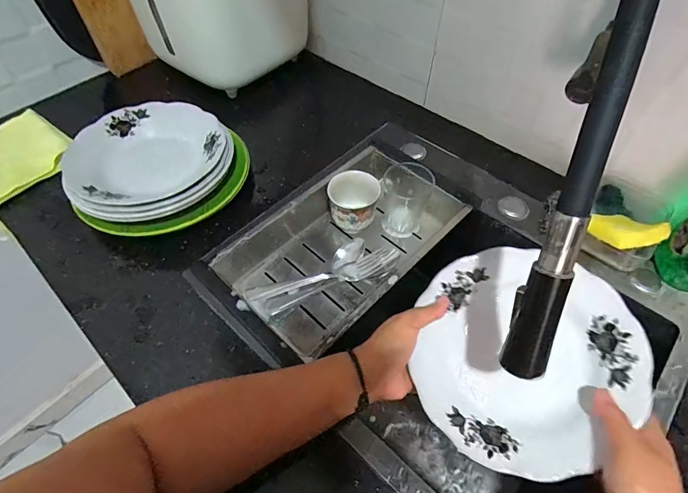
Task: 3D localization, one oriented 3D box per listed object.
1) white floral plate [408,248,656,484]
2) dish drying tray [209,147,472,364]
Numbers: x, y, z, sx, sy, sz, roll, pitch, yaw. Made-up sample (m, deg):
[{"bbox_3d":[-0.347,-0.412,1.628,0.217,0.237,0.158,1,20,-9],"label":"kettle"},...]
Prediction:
[{"bbox_3d":[0.176,0.108,0.384,0.199,0.038,0.201,-6,67,15],"label":"white floral plate"},{"bbox_3d":[0.004,-0.003,0.552,0.189,0.060,0.310,38,63,24],"label":"dish drying tray"}]

